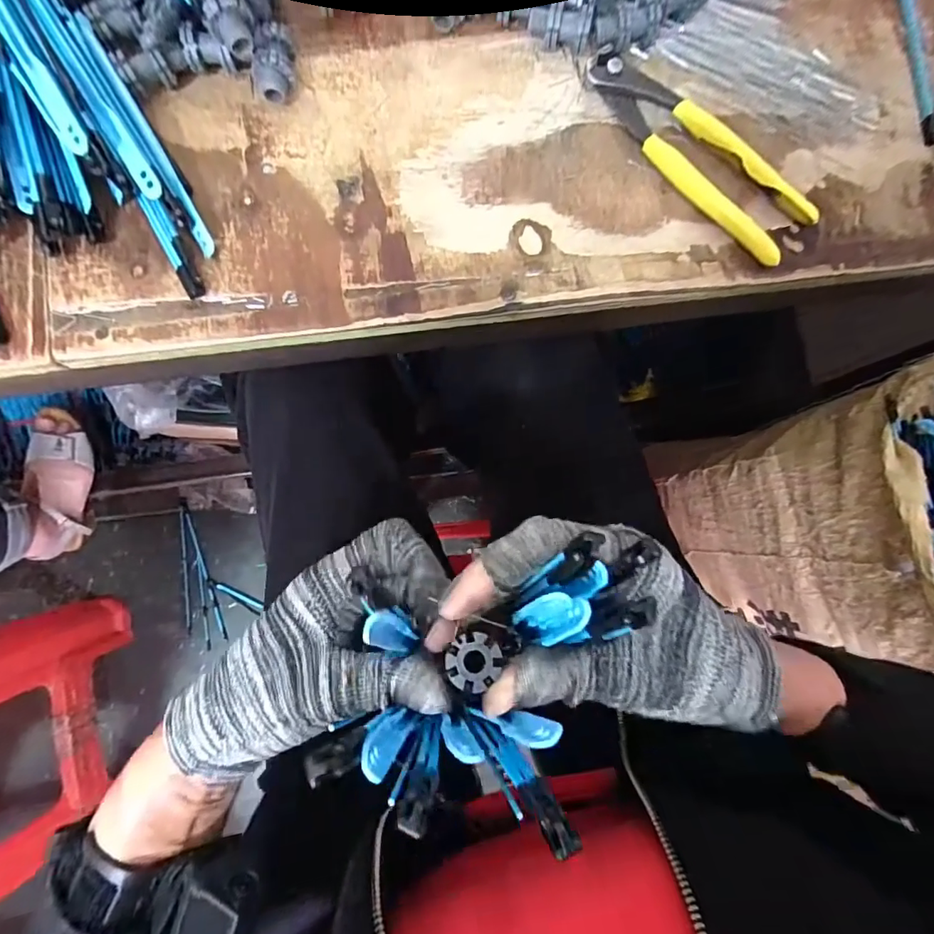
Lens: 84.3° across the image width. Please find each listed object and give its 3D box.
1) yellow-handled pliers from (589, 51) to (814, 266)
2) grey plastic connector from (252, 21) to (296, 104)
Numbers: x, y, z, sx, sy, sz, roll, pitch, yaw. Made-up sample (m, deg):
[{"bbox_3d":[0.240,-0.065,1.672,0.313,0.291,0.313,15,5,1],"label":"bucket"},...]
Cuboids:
[{"bbox_3d":[0.139,-0.194,0.315,0.042,0.017,0.162,-43,88,-7],"label":"yellow-handled pliers"},{"bbox_3d":[-0.114,-0.235,0.301,0.023,0.022,0.042,2,83,-4],"label":"grey plastic connector"}]

